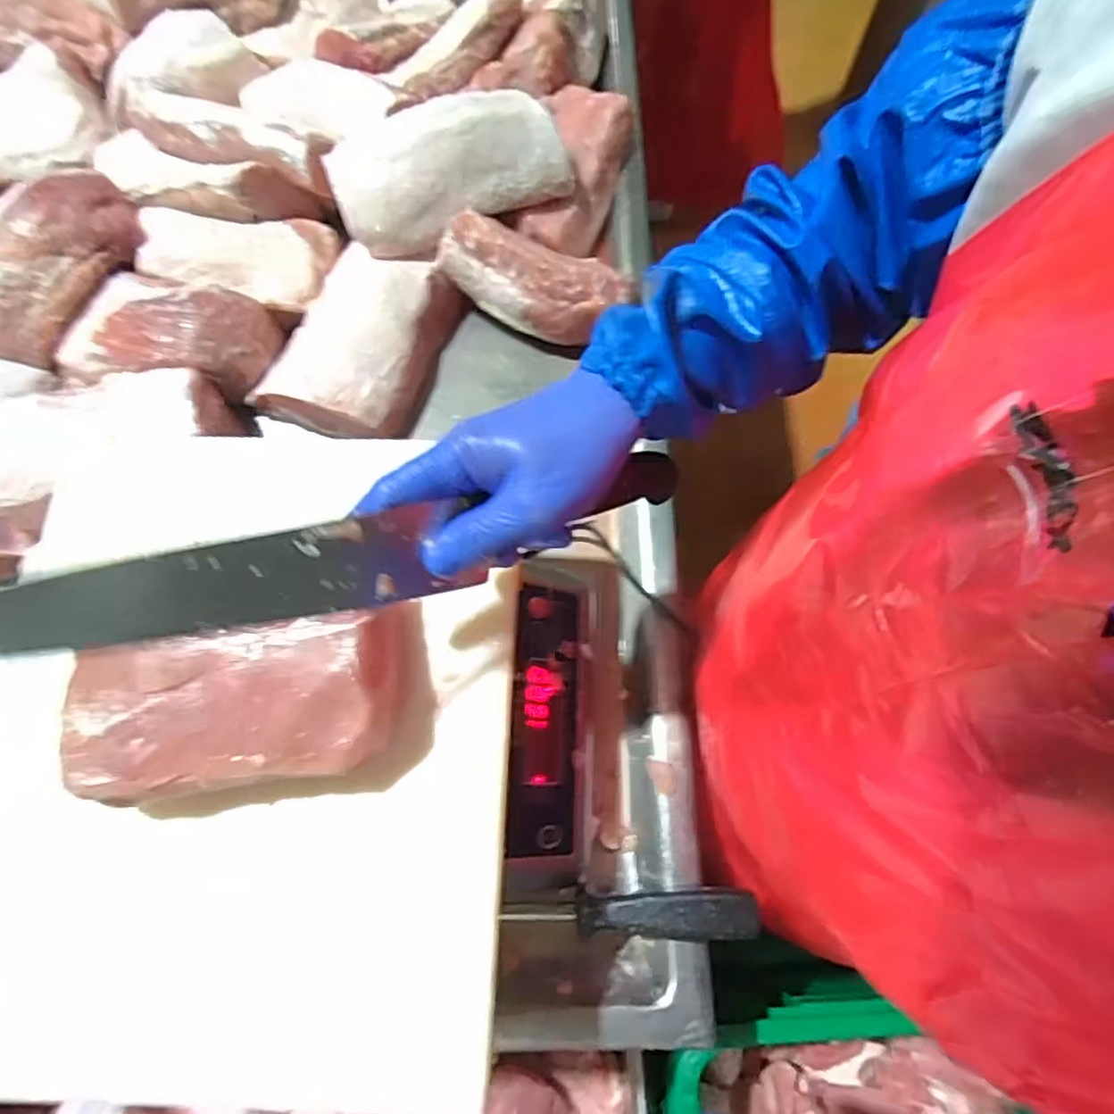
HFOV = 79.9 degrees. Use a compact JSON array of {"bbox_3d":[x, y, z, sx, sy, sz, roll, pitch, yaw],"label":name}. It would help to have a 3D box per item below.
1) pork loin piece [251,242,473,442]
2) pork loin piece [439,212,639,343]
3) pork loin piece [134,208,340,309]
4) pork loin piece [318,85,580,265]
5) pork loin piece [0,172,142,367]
[{"bbox_3d":[-0.178,-0.195,0.611,0.132,0.050,0.184,22,71,7],"label":"pork loin piece"},{"bbox_3d":[-0.019,-0.256,0.609,0.169,0.072,0.080,2,70,0],"label":"pork loin piece"},{"bbox_3d":[-0.292,-0.281,0.617,0.161,0.046,0.099,-7,70,-3],"label":"pork loin piece"},{"bbox_3d":[-0.100,-0.360,0.609,0.212,0.070,0.116,-30,73,-11],"label":"pork loin piece"},{"bbox_3d":[-0.440,-0.253,0.573,0.082,0.060,0.183,33,87,11],"label":"pork loin piece"}]

